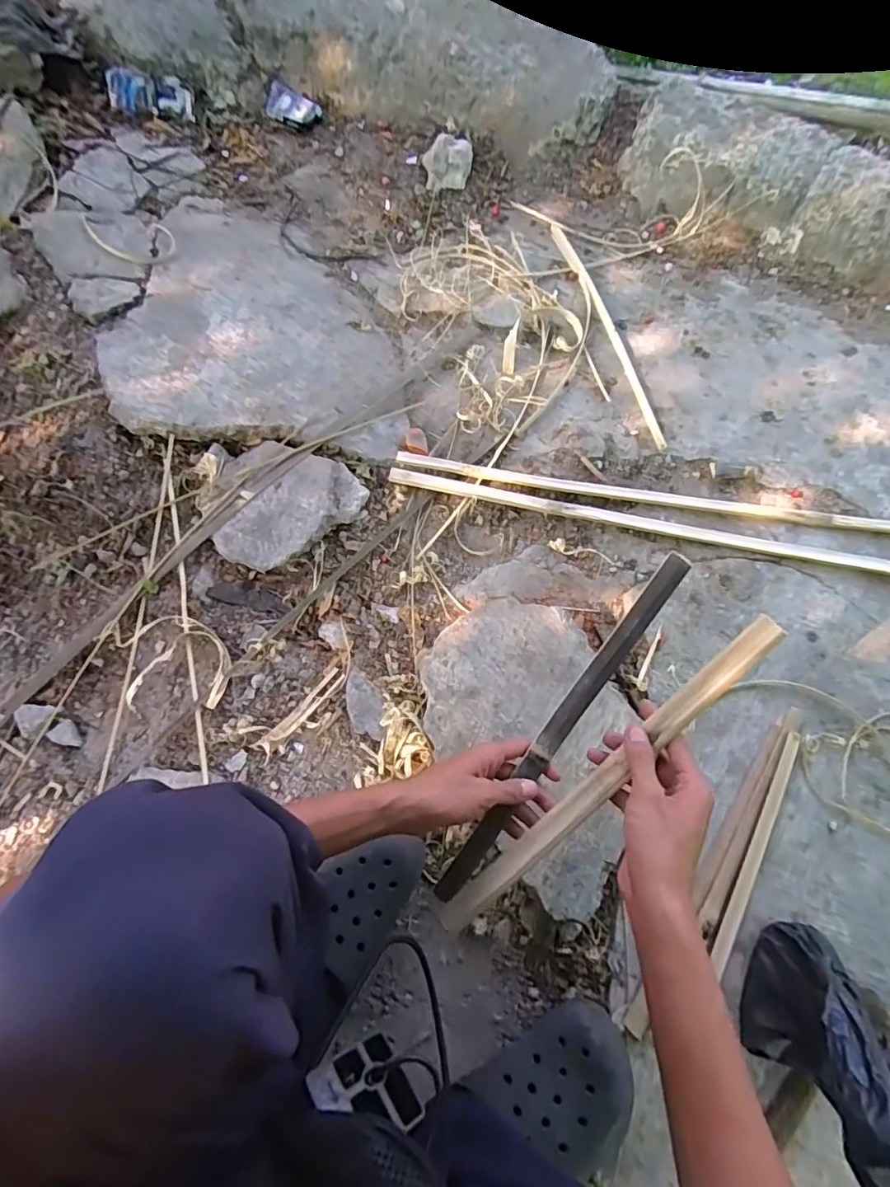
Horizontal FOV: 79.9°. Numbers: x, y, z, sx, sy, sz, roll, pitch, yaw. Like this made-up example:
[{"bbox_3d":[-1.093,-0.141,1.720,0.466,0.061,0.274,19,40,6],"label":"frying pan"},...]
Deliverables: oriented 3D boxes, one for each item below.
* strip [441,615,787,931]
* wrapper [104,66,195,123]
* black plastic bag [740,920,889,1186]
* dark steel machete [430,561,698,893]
[{"bbox_3d":[0.143,0.175,0.489,0.025,0.011,0.408,46,100,15],"label":"strip"},{"bbox_3d":[-0.575,-0.974,1.040,0.148,0.067,0.020,-15,27,-27],"label":"wrapper"},{"bbox_3d":[0.354,0.424,0.471,0.076,0.240,0.127,13,97,4],"label":"black plastic bag"},{"bbox_3d":[0.114,0.133,0.529,0.026,0.017,0.408,35,92,12],"label":"dark steel machete"}]

